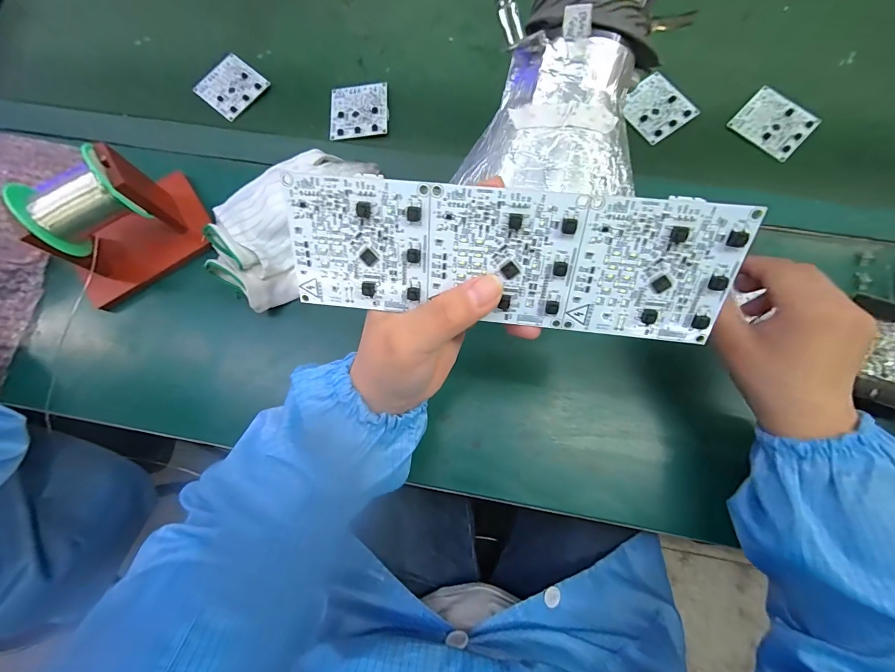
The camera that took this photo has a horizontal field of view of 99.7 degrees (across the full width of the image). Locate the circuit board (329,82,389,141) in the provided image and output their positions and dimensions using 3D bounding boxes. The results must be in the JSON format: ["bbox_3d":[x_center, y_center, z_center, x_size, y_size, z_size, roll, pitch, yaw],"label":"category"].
[{"bbox_3d":[-0.103,-0.261,0.439,0.067,0.008,0.073,-4,74,1],"label":"circuit board"}]

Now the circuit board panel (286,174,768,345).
[{"bbox_3d":[0.027,-0.036,0.181,0.204,0.065,0.004,6,30,5],"label":"circuit board panel"}]

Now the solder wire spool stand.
[{"bbox_3d":[-0.312,-0.110,0.355,0.135,0.096,0.096,-34,75,-8],"label":"solder wire spool stand"}]

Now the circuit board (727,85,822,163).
[{"bbox_3d":[0.361,-0.235,0.417,0.066,0.004,0.073,-42,77,-3],"label":"circuit board"}]

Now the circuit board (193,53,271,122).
[{"bbox_3d":[-0.260,-0.300,0.454,0.067,0.011,0.070,37,78,12],"label":"circuit board"}]

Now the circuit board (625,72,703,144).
[{"bbox_3d":[0.236,-0.258,0.428,0.067,0.004,0.071,-33,76,-2],"label":"circuit board"}]

